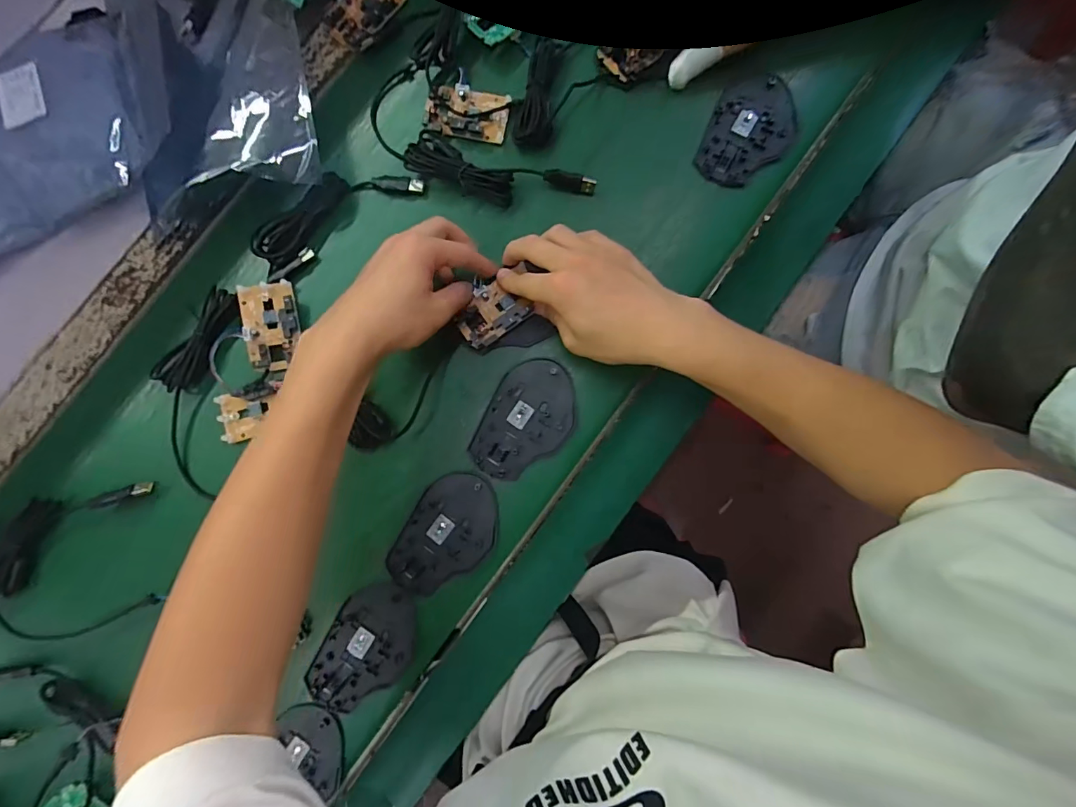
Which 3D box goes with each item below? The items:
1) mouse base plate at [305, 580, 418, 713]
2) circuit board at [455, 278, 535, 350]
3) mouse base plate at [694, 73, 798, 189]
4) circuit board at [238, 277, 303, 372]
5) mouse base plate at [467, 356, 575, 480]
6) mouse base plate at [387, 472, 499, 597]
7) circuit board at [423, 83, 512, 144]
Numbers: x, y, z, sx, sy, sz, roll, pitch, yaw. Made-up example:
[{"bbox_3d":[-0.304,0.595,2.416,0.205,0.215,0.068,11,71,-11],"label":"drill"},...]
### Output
[{"bbox_3d":[-0.141,0.202,0.376,0.069,0.006,0.106,28,87,5],"label":"mouse base plate"},{"bbox_3d":[-0.041,-0.080,0.400,0.061,0.009,0.043,-36,84,-1],"label":"circuit board"},{"bbox_3d":[0.192,-0.247,0.412,0.072,0.008,0.112,23,86,4],"label":"mouse base plate"},{"bbox_3d":[-0.235,-0.068,0.400,0.042,0.013,0.078,-11,84,1],"label":"circuit board"},{"bbox_3d":[-0.009,0.015,0.396,0.073,0.006,0.108,25,86,4],"label":"mouse base plate"},{"bbox_3d":[-0.076,0.111,0.383,0.069,0.006,0.105,30,87,5],"label":"mouse base plate"},{"bbox_3d":[-0.065,-0.269,0.420,0.074,0.010,0.046,10,85,3],"label":"circuit board"}]

